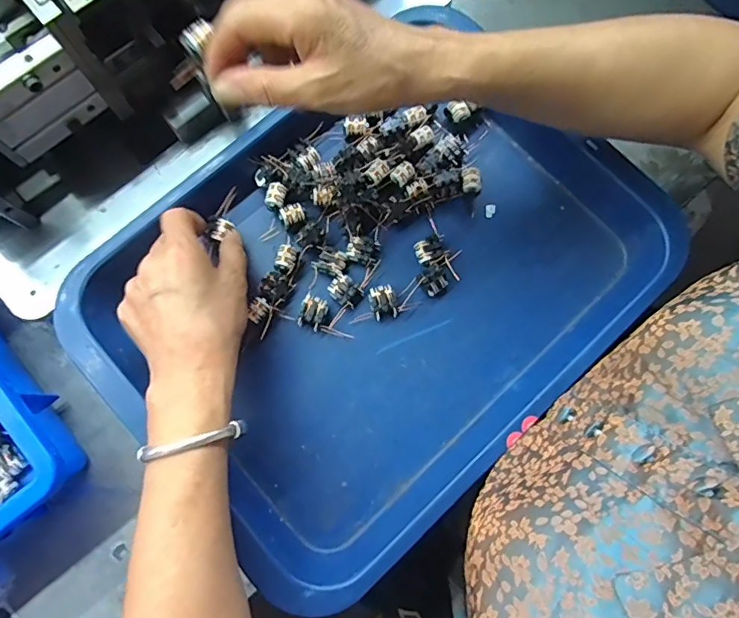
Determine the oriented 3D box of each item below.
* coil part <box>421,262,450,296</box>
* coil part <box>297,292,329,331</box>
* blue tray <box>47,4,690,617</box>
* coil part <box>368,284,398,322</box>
[{"bbox_3d":[0.049,-0.021,0.373,0.019,0.016,0.022,-38,81,-5],"label":"coil part"},{"bbox_3d":[-0.042,0.003,0.371,0.020,0.013,0.024,21,81,5],"label":"coil part"},{"bbox_3d":[0.005,-0.020,0.365,0.371,0.045,0.288,-43,81,-6],"label":"blue tray"},{"bbox_3d":[0.010,-0.005,0.373,0.019,0.012,0.024,-16,80,-1],"label":"coil part"}]

